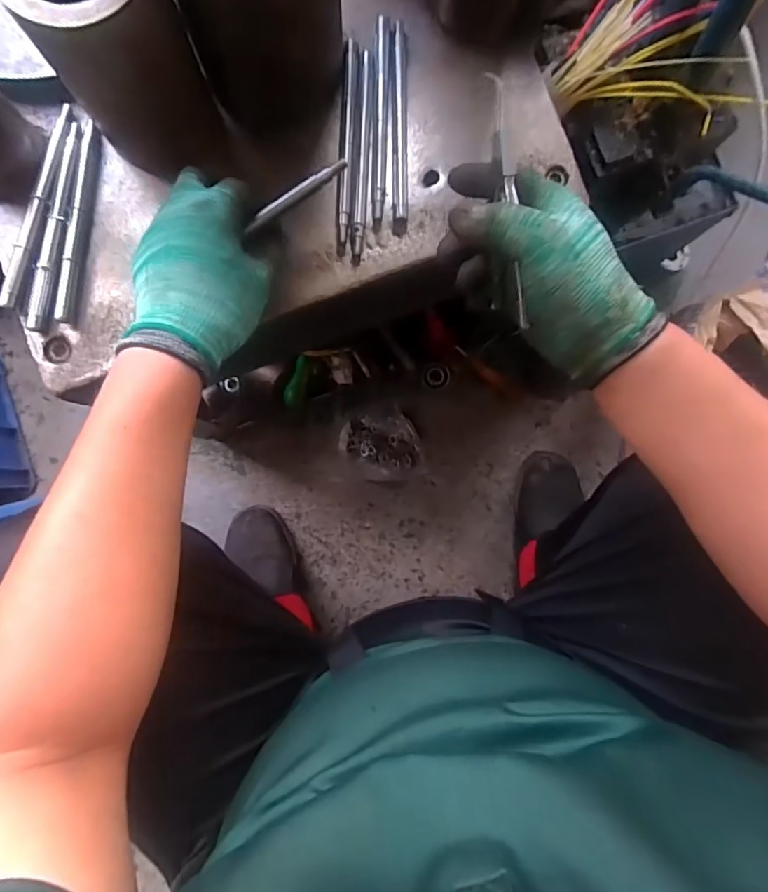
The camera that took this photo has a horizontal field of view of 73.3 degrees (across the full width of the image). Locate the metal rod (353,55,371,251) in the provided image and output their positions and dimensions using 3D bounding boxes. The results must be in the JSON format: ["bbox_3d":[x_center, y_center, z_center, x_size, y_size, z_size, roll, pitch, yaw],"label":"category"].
[{"bbox_3d":[-0.016,-0.232,0.410,0.009,0.012,0.158,3,86,-2],"label":"metal rod"}]

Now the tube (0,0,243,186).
[{"bbox_3d":[-0.174,-0.258,0.348,0.086,0.147,0.101,-23,88,-4],"label":"tube"}]

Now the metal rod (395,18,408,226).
[{"bbox_3d":[0.014,-0.256,0.409,0.010,0.011,0.156,0,87,-2],"label":"metal rod"}]

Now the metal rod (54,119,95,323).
[{"bbox_3d":[-0.237,-0.174,0.398,0.012,0.006,0.157,7,86,-2],"label":"metal rod"}]

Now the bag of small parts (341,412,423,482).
[{"bbox_3d":[-0.003,-0.001,0.825,0.128,0.057,0.112,-5,87,-3],"label":"bag of small parts"}]

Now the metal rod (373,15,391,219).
[{"bbox_3d":[-0.002,-0.260,0.409,0.010,0.009,0.157,1,86,-2],"label":"metal rod"}]

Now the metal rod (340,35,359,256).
[{"bbox_3d":[-0.029,-0.239,0.411,0.009,0.013,0.168,3,86,-2],"label":"metal rod"}]

